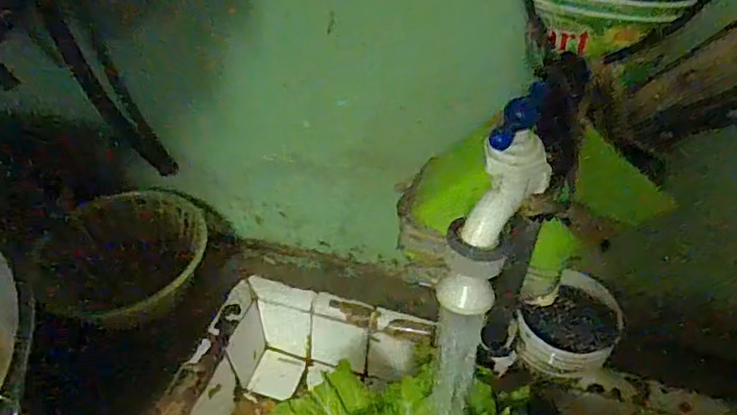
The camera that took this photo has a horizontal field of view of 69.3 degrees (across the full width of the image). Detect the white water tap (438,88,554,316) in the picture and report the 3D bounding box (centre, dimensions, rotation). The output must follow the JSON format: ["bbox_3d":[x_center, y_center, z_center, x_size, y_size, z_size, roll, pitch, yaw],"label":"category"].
[{"bbox_3d":[0.082,-0.003,0.329,0.034,0.142,0.058,25,24,25],"label":"white water tap"}]

